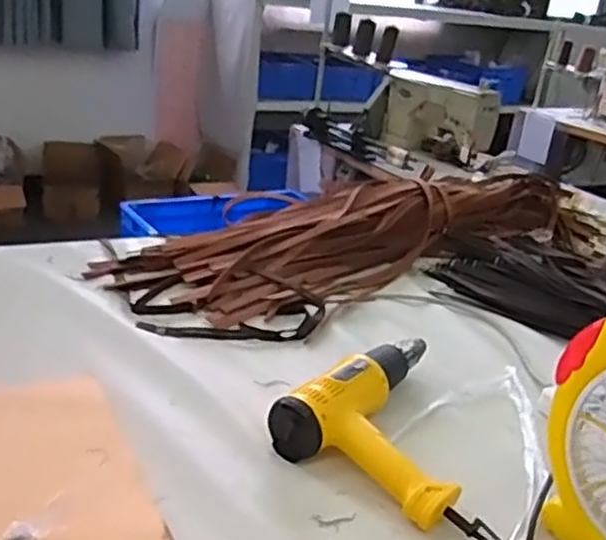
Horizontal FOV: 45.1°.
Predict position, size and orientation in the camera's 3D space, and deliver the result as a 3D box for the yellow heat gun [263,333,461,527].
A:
[{"bbox_3d":[0.117,0.156,0.822,0.200,0.064,0.260,21,26,30],"label":"yellow heat gun"}]

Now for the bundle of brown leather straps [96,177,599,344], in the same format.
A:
[{"bbox_3d":[0.145,-0.065,1.281,0.954,0.098,0.342,-9,28,-34],"label":"bundle of brown leather straps"}]

